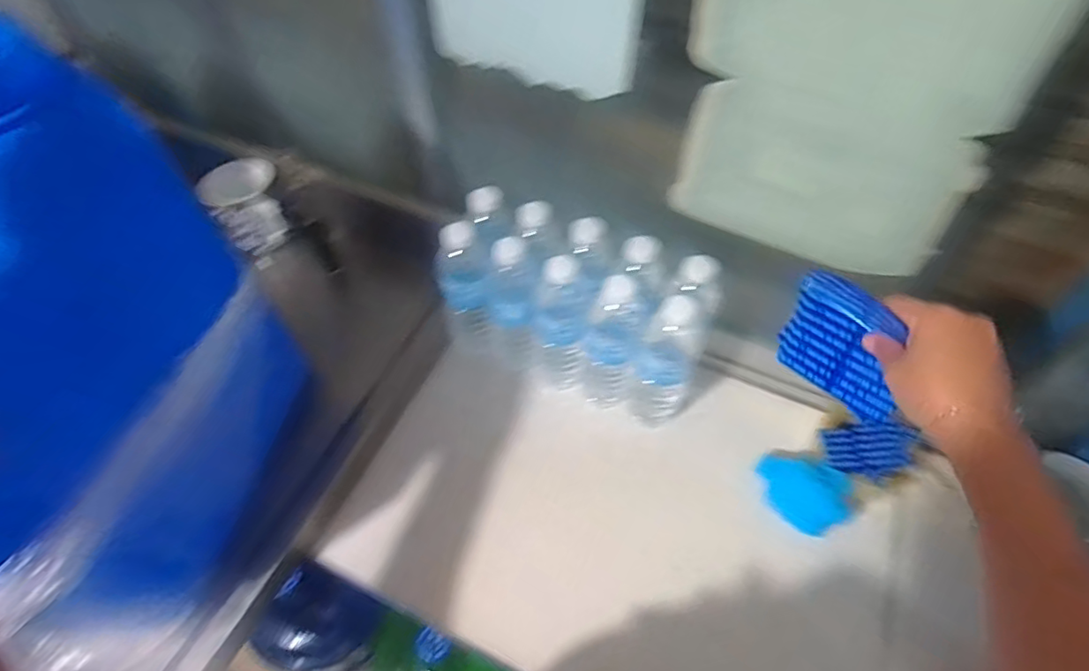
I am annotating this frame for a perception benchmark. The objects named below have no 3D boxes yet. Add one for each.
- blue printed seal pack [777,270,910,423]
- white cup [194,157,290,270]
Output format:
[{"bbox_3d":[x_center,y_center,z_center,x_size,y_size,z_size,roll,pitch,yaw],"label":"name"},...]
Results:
[{"bbox_3d":[0.248,0.009,0.459,0.024,0.097,0.111,-32,60,-21],"label":"blue printed seal pack"},{"bbox_3d":[-0.420,-0.178,0.802,0.097,0.100,0.112,-17,56,-12],"label":"white cup"}]

